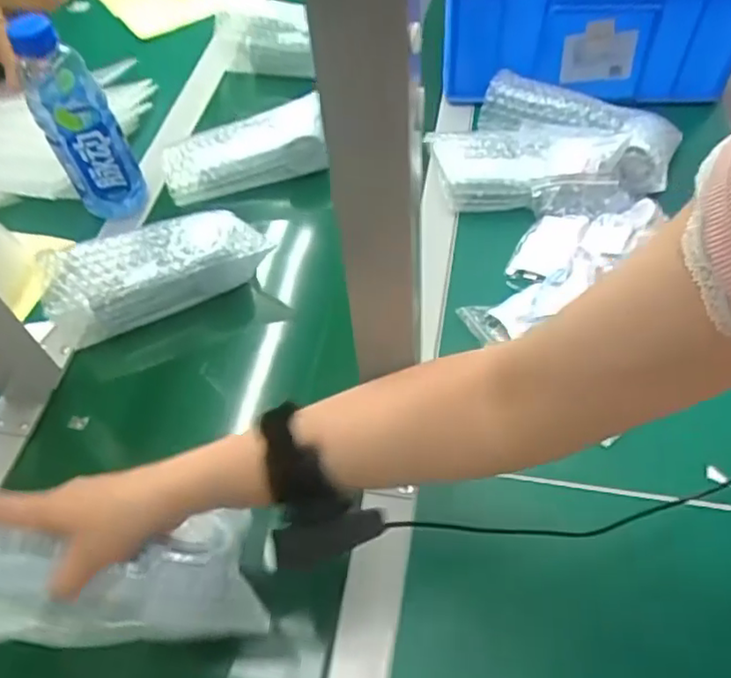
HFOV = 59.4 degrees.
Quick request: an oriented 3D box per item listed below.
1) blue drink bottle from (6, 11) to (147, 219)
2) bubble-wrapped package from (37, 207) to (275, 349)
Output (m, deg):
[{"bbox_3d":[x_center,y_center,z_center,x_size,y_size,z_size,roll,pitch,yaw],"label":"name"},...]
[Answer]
[{"bbox_3d":[-0.296,-0.229,0.658,0.070,0.211,0.073,-24,56,-13],"label":"blue drink bottle"},{"bbox_3d":[-0.197,-0.067,0.619,0.208,0.062,0.084,-20,88,-11],"label":"bubble-wrapped package"}]

